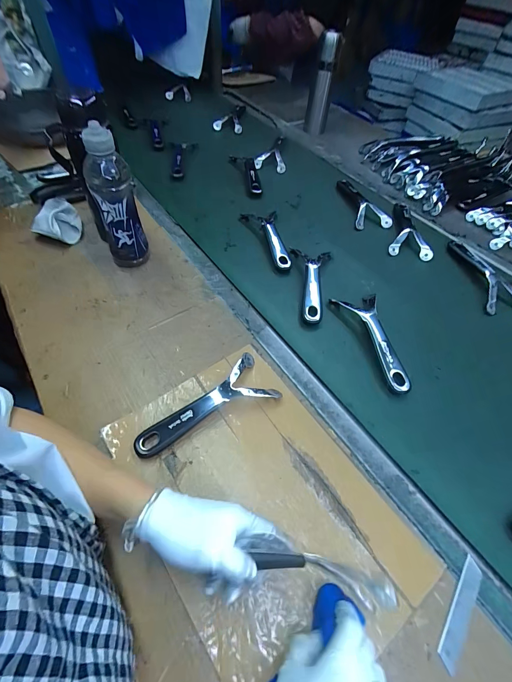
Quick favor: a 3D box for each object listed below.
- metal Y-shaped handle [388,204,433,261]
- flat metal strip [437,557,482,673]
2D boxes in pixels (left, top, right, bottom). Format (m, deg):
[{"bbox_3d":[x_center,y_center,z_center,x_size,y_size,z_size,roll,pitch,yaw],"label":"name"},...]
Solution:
[{"bbox_3d":[0.347,-0.246,0.693,0.089,0.022,0.188,18,55,9],"label":"metal Y-shaped handle"},{"bbox_3d":[0.213,0.279,0.322,0.020,0.004,0.103,34,59,20],"label":"flat metal strip"}]

